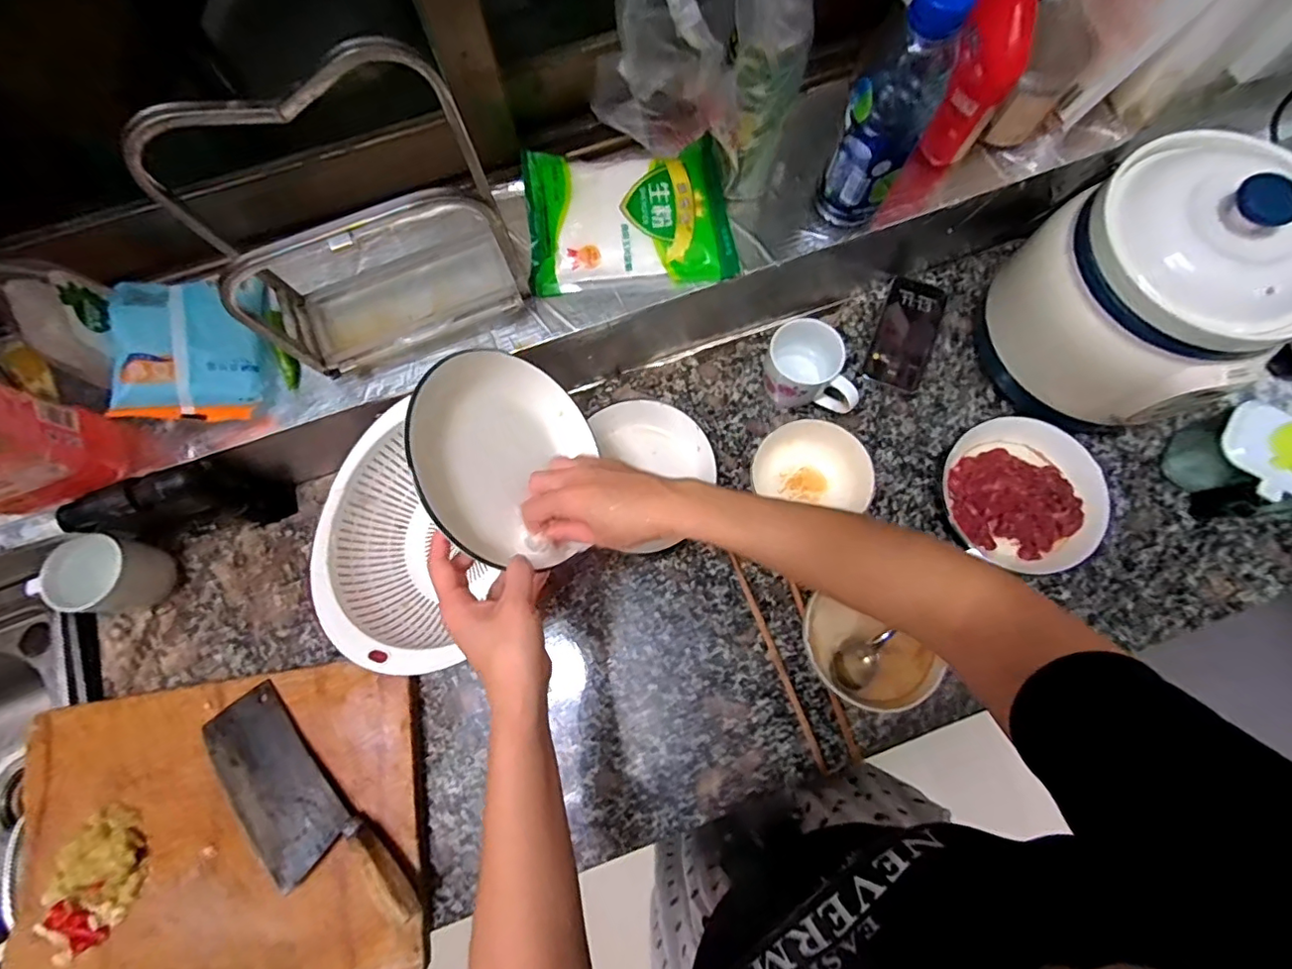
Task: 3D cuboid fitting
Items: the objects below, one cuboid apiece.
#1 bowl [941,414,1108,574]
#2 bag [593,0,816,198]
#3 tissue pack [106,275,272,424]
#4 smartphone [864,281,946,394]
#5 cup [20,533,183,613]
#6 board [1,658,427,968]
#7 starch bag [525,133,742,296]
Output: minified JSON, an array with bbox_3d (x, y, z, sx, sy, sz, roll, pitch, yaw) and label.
[{"bbox_3d":[0.426,0.011,0.616,0.171,0.043,0.162,0,75,1],"label":"bowl"},{"bbox_3d":[0.044,-0.361,0.469,0.178,0.260,0.137,-4,75,0],"label":"bag"},{"bbox_3d":[-0.431,-0.127,0.532,0.120,0.052,0.132,-7,89,-33],"label":"tissue pack"},{"bbox_3d":[0.319,-0.185,0.682,0.066,0.011,0.139,20,81,10],"label":"smartphone"},{"bbox_3d":[-0.577,0.097,0.597,0.089,0.088,0.073,10,76,4],"label":"cup"},{"bbox_3d":[-0.417,0.348,0.550,0.381,0.037,0.288,-9,75,-1],"label":"board"},{"bbox_3d":[-0.018,-0.279,0.572,0.207,0.026,0.143,-6,91,-1],"label":"starch bag"}]

